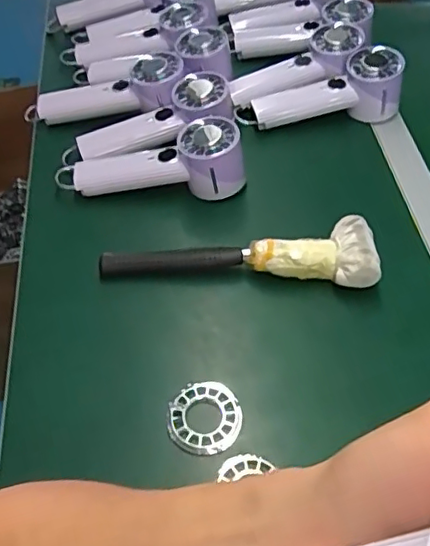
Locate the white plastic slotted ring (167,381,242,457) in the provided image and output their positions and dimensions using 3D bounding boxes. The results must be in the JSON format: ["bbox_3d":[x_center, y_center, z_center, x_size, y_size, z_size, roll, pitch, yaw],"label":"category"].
[{"bbox_3d":[-0.008,0.119,0.460,0.056,0.022,0.059,0,52,0],"label":"white plastic slotted ring"}]

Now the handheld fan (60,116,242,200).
[{"bbox_3d":[-0.067,-0.118,0.595,0.193,0.065,0.060,1,52,1],"label":"handheld fan"}]

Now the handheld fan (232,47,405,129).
[{"bbox_3d":[0.123,-0.205,0.685,0.192,0.064,0.061,-12,52,8],"label":"handheld fan"}]

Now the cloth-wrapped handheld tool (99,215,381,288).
[{"bbox_3d":[0.020,-0.018,0.540,0.253,0.045,0.071,3,52,2],"label":"cloth-wrapped handheld tool"}]

